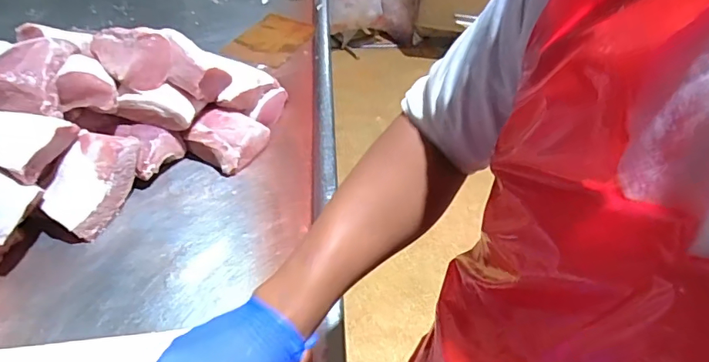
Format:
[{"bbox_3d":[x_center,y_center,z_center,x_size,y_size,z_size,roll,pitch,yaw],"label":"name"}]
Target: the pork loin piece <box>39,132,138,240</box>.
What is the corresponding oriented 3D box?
[{"bbox_3d":[-0.435,0.001,0.769,0.107,0.055,0.178,17,66,-5],"label":"pork loin piece"}]

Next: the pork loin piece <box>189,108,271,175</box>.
[{"bbox_3d":[-0.232,-0.082,0.874,0.116,0.058,0.123,25,51,24],"label":"pork loin piece"}]

